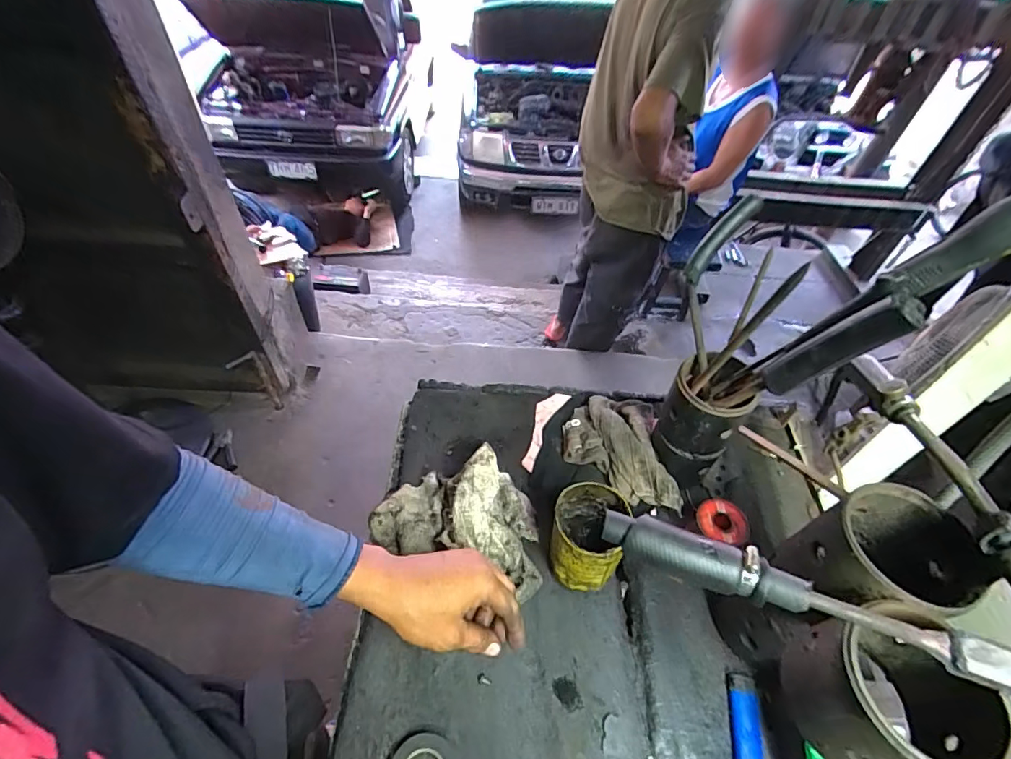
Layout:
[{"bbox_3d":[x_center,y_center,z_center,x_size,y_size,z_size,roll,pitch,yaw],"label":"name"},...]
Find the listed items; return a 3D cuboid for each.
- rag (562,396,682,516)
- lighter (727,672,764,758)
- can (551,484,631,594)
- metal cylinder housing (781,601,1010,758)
[{"bbox_3d":[0.135,0.089,0.598,0.112,0.067,0.171,-6,50,-9],"label":"rag"},{"bbox_3d":[0.220,0.314,0.433,0.025,0.009,0.081,10,49,4],"label":"lighter"},{"bbox_3d":[0.080,0.168,0.497,0.068,0.115,0.072,2,49,-2],"label":"can"},{"bbox_3d":[0.239,0.193,0.292,0.098,0.075,0.085,5,49,0],"label":"metal cylinder housing"}]

